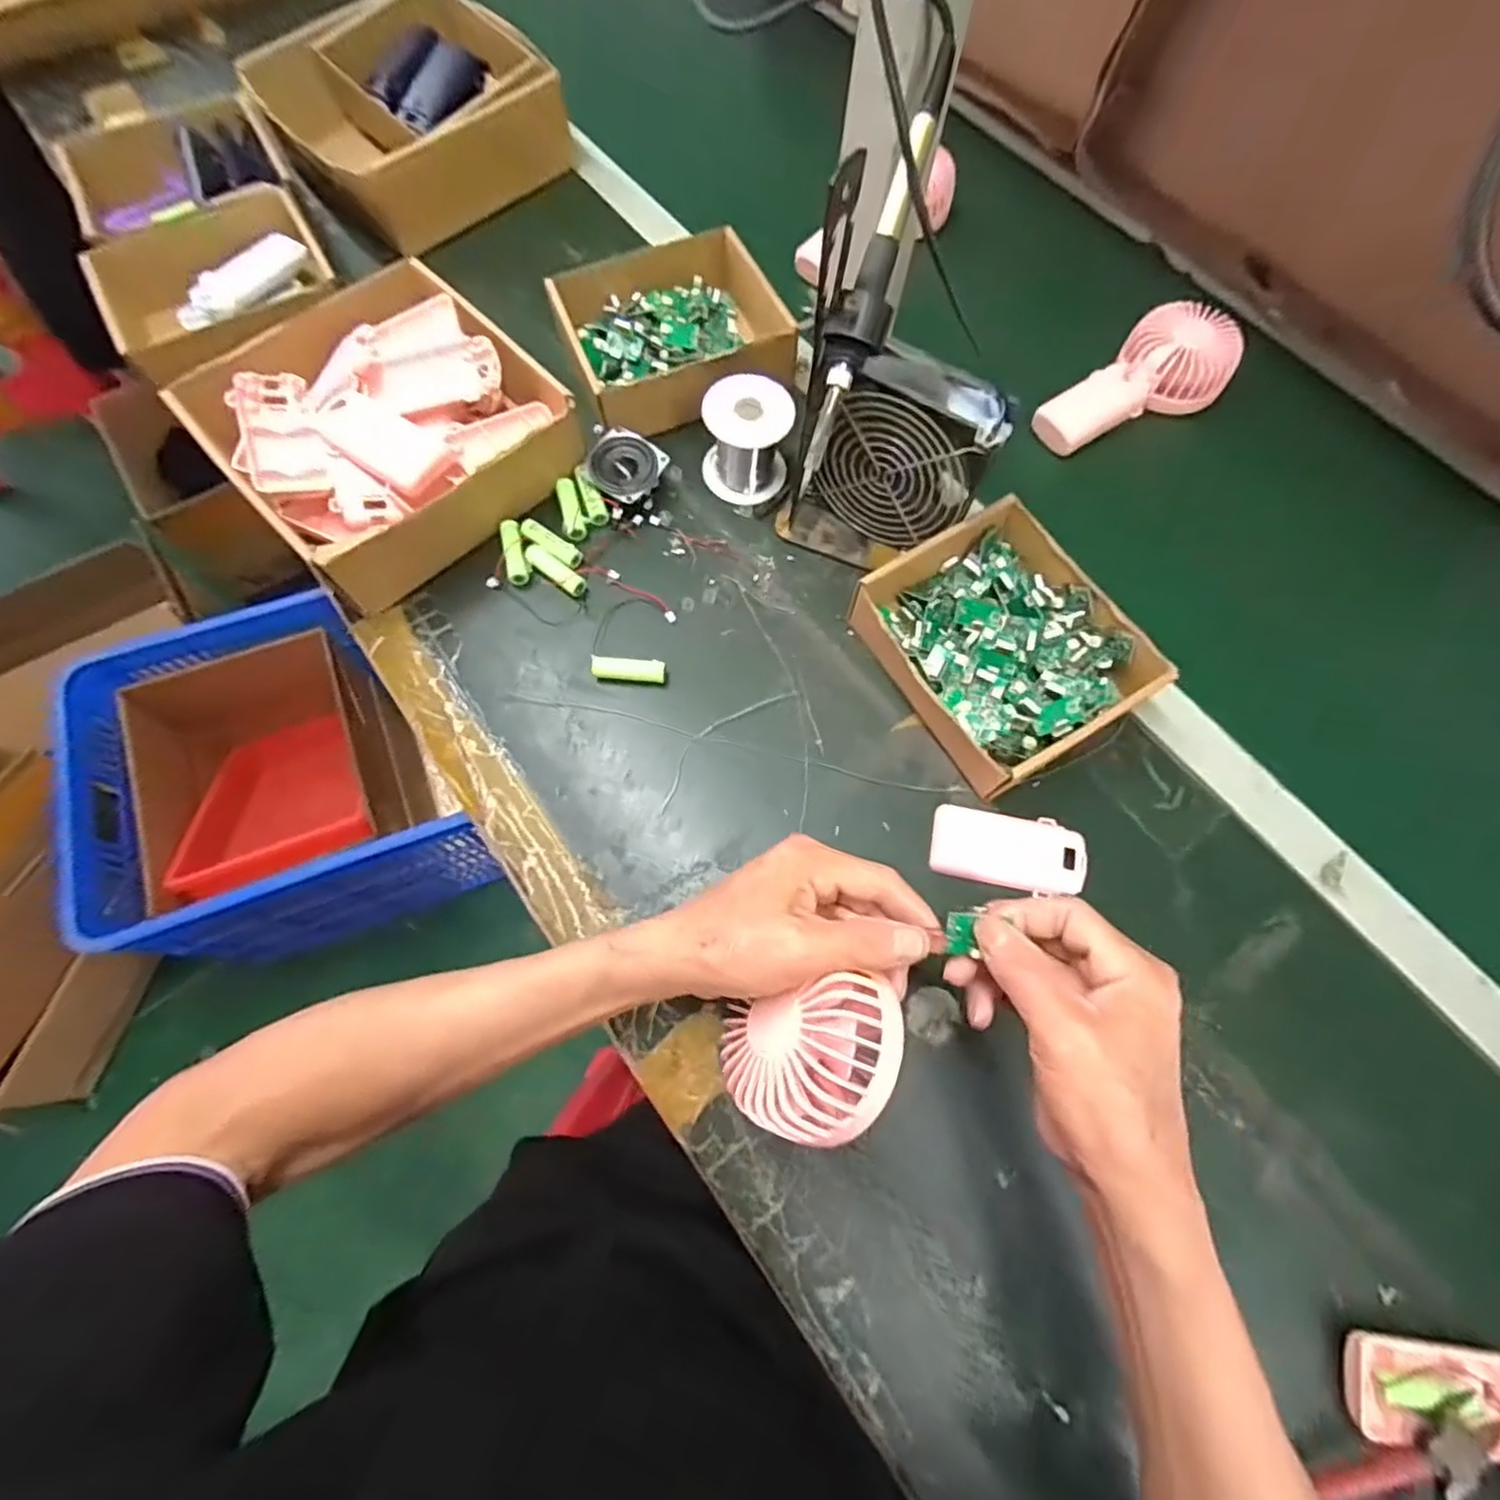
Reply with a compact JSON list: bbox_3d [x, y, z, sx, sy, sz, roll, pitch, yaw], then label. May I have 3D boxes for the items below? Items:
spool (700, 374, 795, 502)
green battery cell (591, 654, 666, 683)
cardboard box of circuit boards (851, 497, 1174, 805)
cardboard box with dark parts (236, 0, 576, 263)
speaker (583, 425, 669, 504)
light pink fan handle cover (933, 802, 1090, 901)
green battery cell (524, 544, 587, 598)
[{"bbox_3d":[-0.002,-0.232,0.500,0.064,0.069,0.057,-1,71,0],"label":"spool"},{"bbox_3d":[-0.085,-0.056,0.467,0.050,0.015,0.015,4,71,1],"label":"green battery cell"},{"bbox_3d":[0.167,-0.071,0.455,0.149,0.051,0.166,-30,73,-10],"label":"cardboard box of circuit boards"},{"bbox_3d":[-0.320,-0.597,0.624,0.219,0.084,0.221,-40,75,-15],"label":"cardboard box with dark parts"},{"bbox_3d":[-0.097,-0.217,0.517,0.051,0.029,0.052,0,71,0],"label":"speaker"},{"bbox_3d":[0.167,0.064,0.430,0.093,0.015,0.049,8,71,3],"label":"light pink fan handle cover"},{"bbox_3d":[-0.145,-0.133,0.495,0.051,0.012,0.016,34,74,11],"label":"green battery cell"}]

